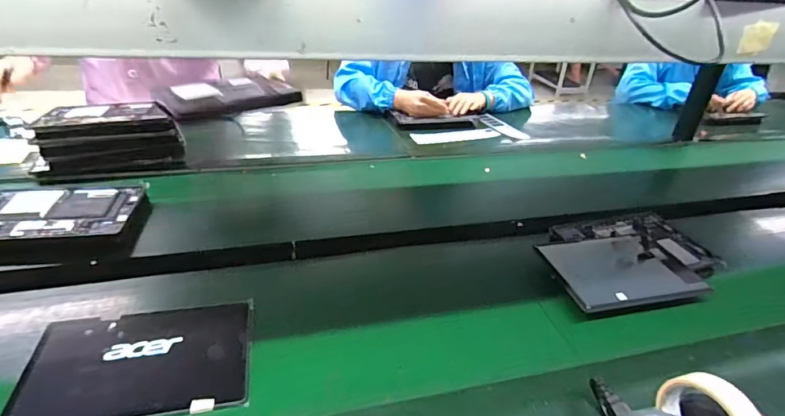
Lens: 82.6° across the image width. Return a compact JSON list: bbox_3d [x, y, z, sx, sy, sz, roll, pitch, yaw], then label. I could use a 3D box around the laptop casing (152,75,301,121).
[{"bbox_3d":[-0.329,-0.229,0.891,0.258,0.030,0.175,-20,40,-35],"label":"laptop casing"}]

